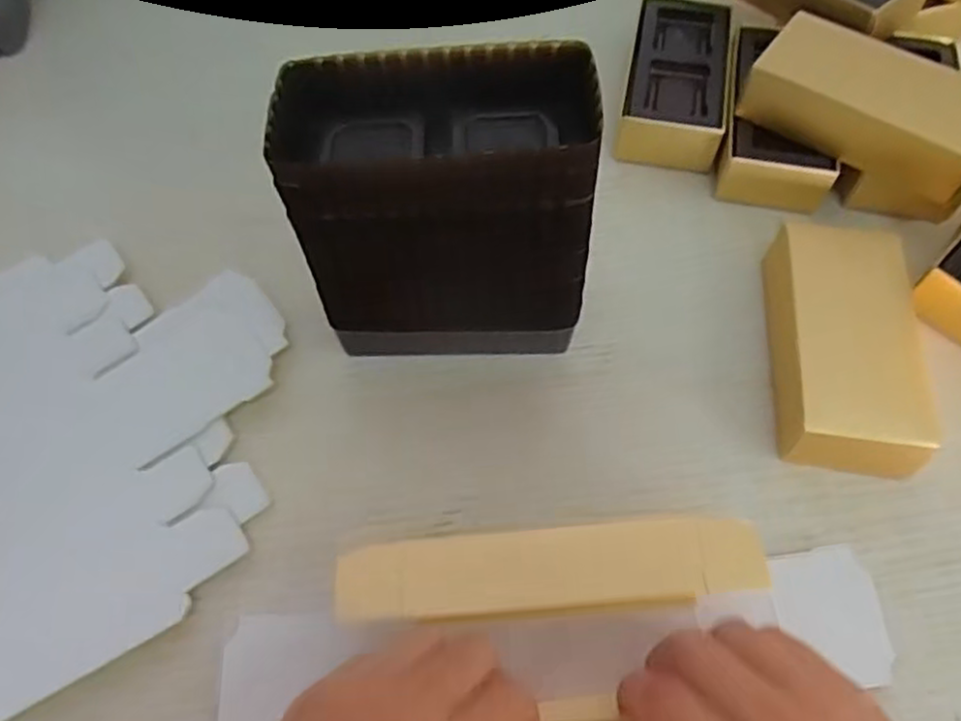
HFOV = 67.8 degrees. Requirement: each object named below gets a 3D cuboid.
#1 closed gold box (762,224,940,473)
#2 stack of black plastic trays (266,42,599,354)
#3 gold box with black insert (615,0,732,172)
[{"bbox_3d":[0.162,-0.005,0.325,0.058,0.034,0.122,7,60,4],"label":"closed gold box"},{"bbox_3d":[-0.014,-0.056,0.304,0.117,0.123,0.064,-1,59,0],"label":"stack of black plastic trays"},{"bbox_3d":[0.114,-0.163,0.421,0.055,0.029,0.116,10,60,6],"label":"gold box with black insert"}]

